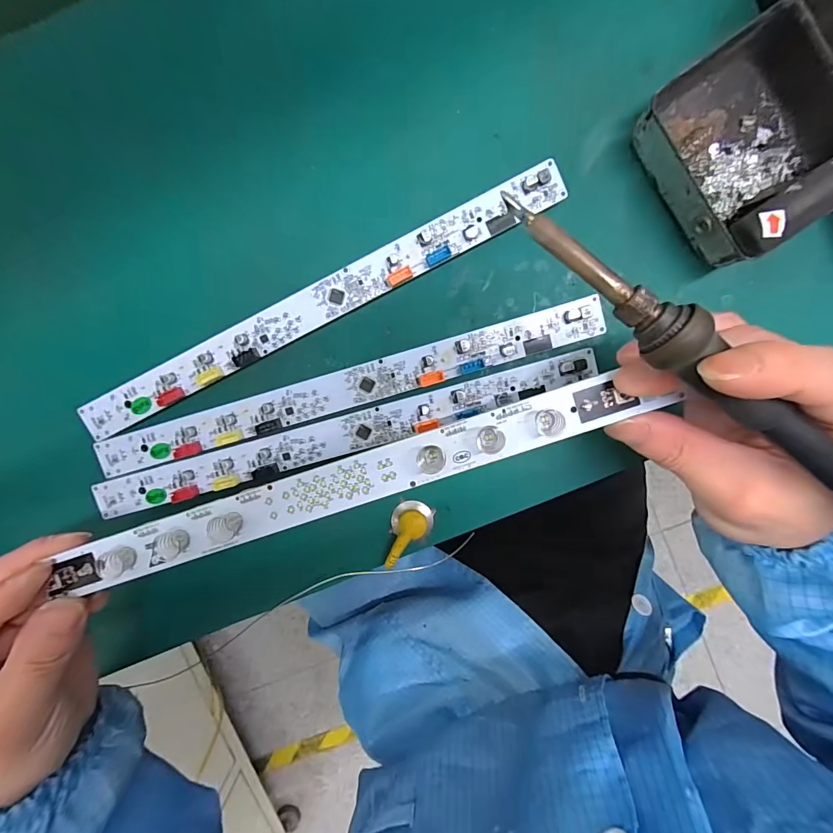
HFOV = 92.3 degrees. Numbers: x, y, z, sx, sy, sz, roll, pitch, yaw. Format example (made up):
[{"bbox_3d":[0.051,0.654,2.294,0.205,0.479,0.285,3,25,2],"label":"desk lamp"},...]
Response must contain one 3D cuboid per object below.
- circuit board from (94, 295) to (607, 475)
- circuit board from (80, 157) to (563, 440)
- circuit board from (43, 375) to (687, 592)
[{"bbox_3d":[-0.040,-0.014,0.220,0.284,0.004,0.020,-16,95,2],"label":"circuit board"},{"bbox_3d":[-0.055,-0.059,0.216,0.284,0.006,0.021,-26,94,3],"label":"circuit board"},{"bbox_3d":[-0.030,0.030,0.173,0.263,0.005,0.021,-18,95,2],"label":"circuit board"}]

